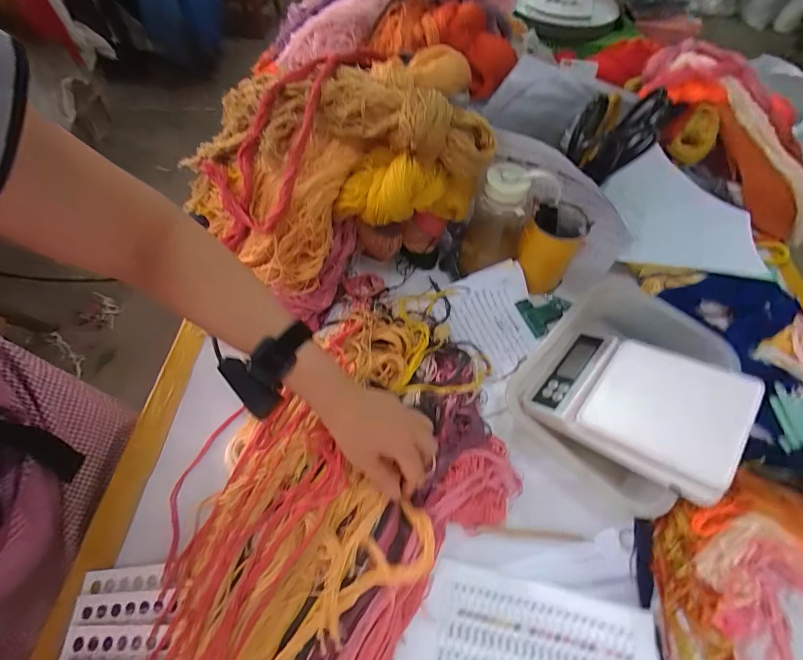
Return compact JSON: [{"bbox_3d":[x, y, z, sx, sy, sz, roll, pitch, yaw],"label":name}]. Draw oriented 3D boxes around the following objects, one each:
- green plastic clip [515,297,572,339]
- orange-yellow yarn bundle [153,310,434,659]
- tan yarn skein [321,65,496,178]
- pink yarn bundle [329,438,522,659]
[{"bbox_3d":[0.219,-0.025,0.605,0.071,0.018,0.063,-17,61,-14],"label":"green plastic clip"},{"bbox_3d":[-0.101,0.207,0.421,0.247,0.058,0.532,20,63,8],"label":"orange-yellow yarn bundle"},{"bbox_3d":[0.014,-0.266,0.499,0.219,0.065,0.099,28,60,13],"label":"tan yarn skein"},{"bbox_3d":[-0.009,0.292,0.375,0.082,0.032,0.442,32,61,15],"label":"pink yarn bundle"}]

